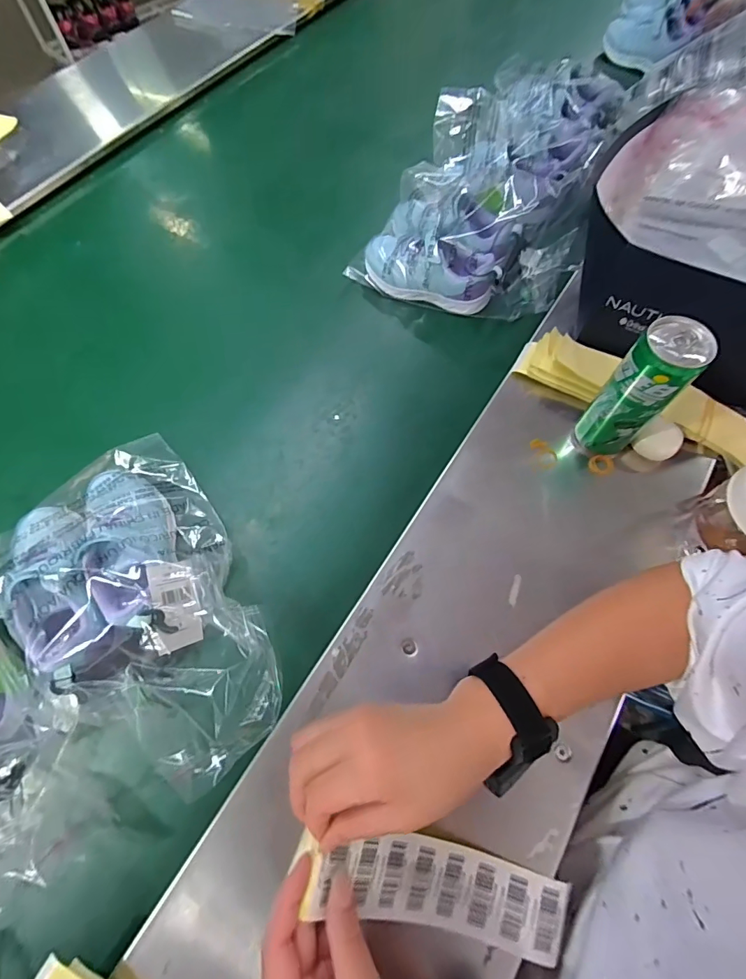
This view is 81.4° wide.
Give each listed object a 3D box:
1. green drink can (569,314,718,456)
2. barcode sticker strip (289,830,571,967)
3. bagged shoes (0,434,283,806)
[{"bbox_3d":[0.258,-0.088,0.435,0.055,0.170,0.056,-1,65,1],"label":"green drink can"},{"bbox_3d":[0.048,0.284,0.308,0.197,0.025,0.050,23,66,-12],"label":"barcode sticker strip"},{"bbox_3d":[-0.227,0.107,0.412,0.206,0.082,0.343,-36,69,-14],"label":"bagged shoes"}]

